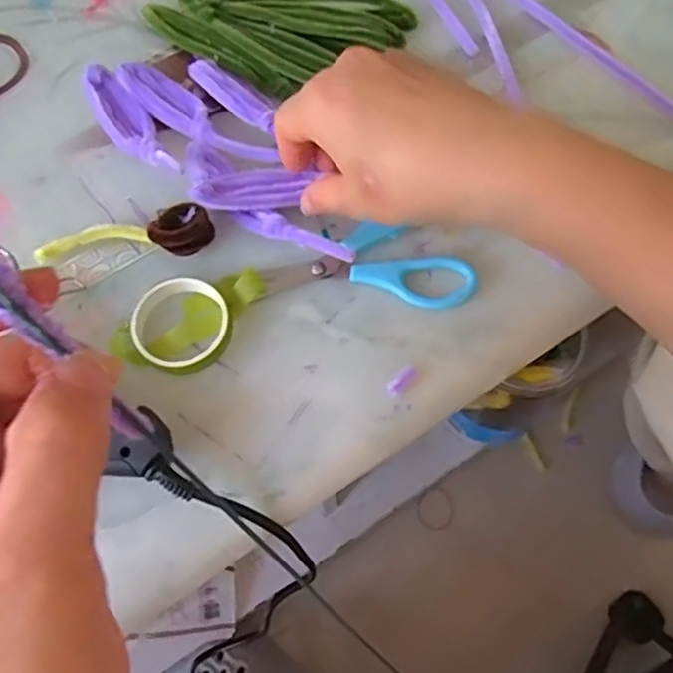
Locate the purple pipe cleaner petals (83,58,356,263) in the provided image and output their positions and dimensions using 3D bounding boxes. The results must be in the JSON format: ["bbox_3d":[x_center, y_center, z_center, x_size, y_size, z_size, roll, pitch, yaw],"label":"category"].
[{"bbox_3d":[-0.063,-0.107,0.376,0.075,0.019,0.195,-43,69,-15],"label":"purple pipe cleaner petals"}]

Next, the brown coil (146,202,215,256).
[{"bbox_3d":[-0.084,-0.058,0.359,0.032,0.021,0.030,-1,67,2],"label":"brown coil"}]

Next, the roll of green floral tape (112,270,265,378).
[{"bbox_3d":[-0.076,-0.010,0.342,0.049,0.014,0.071,28,71,13],"label":"roll of green floral tape"}]

